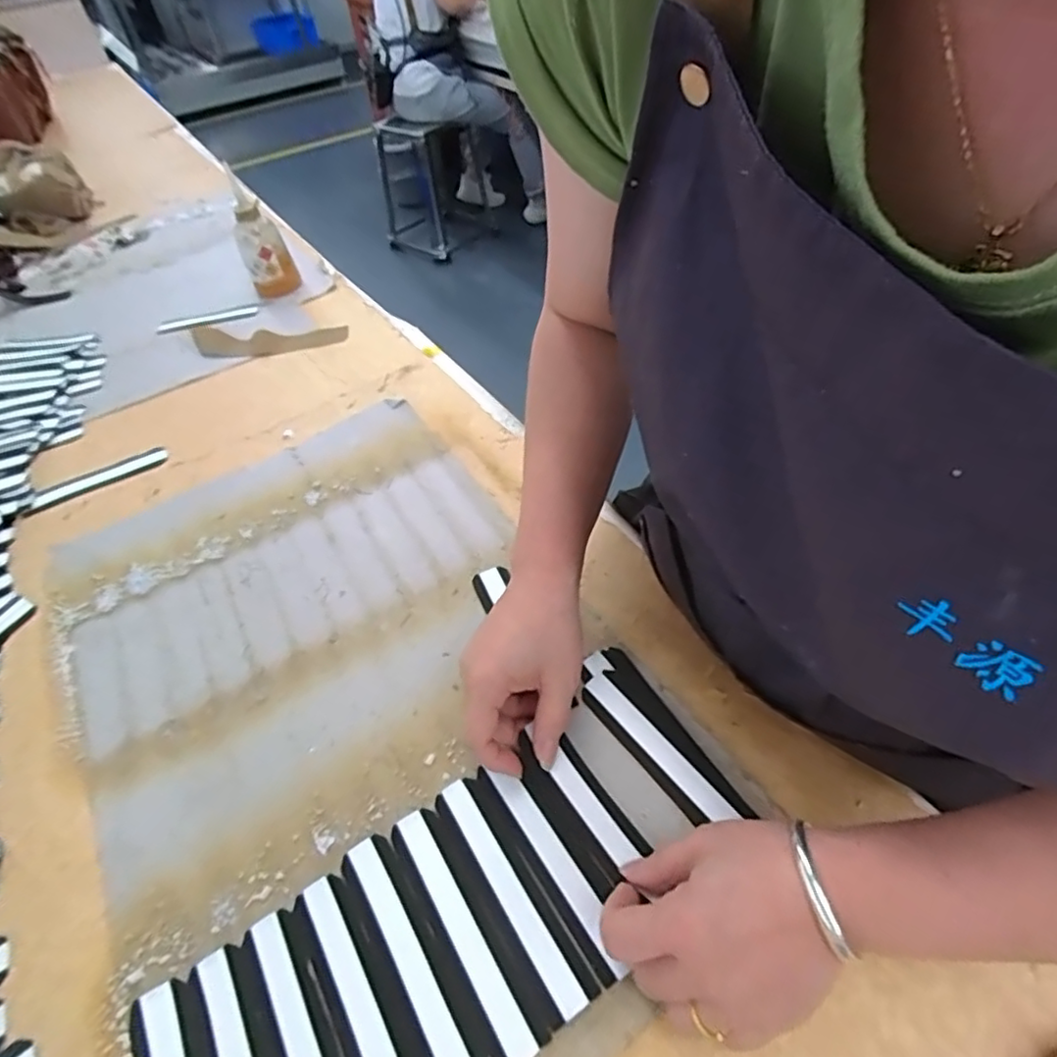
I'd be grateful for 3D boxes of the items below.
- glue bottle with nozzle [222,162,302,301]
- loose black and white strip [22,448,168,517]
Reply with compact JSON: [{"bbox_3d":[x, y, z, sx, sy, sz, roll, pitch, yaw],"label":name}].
[{"bbox_3d":[-0.375,-0.406,0.856,0.064,0.145,0.063,-23,50,-14],"label":"glue bottle with nozzle"},{"bbox_3d":[-0.450,-0.050,0.644,0.138,0.006,0.026,-31,52,-20],"label":"loose black and white strip"}]

